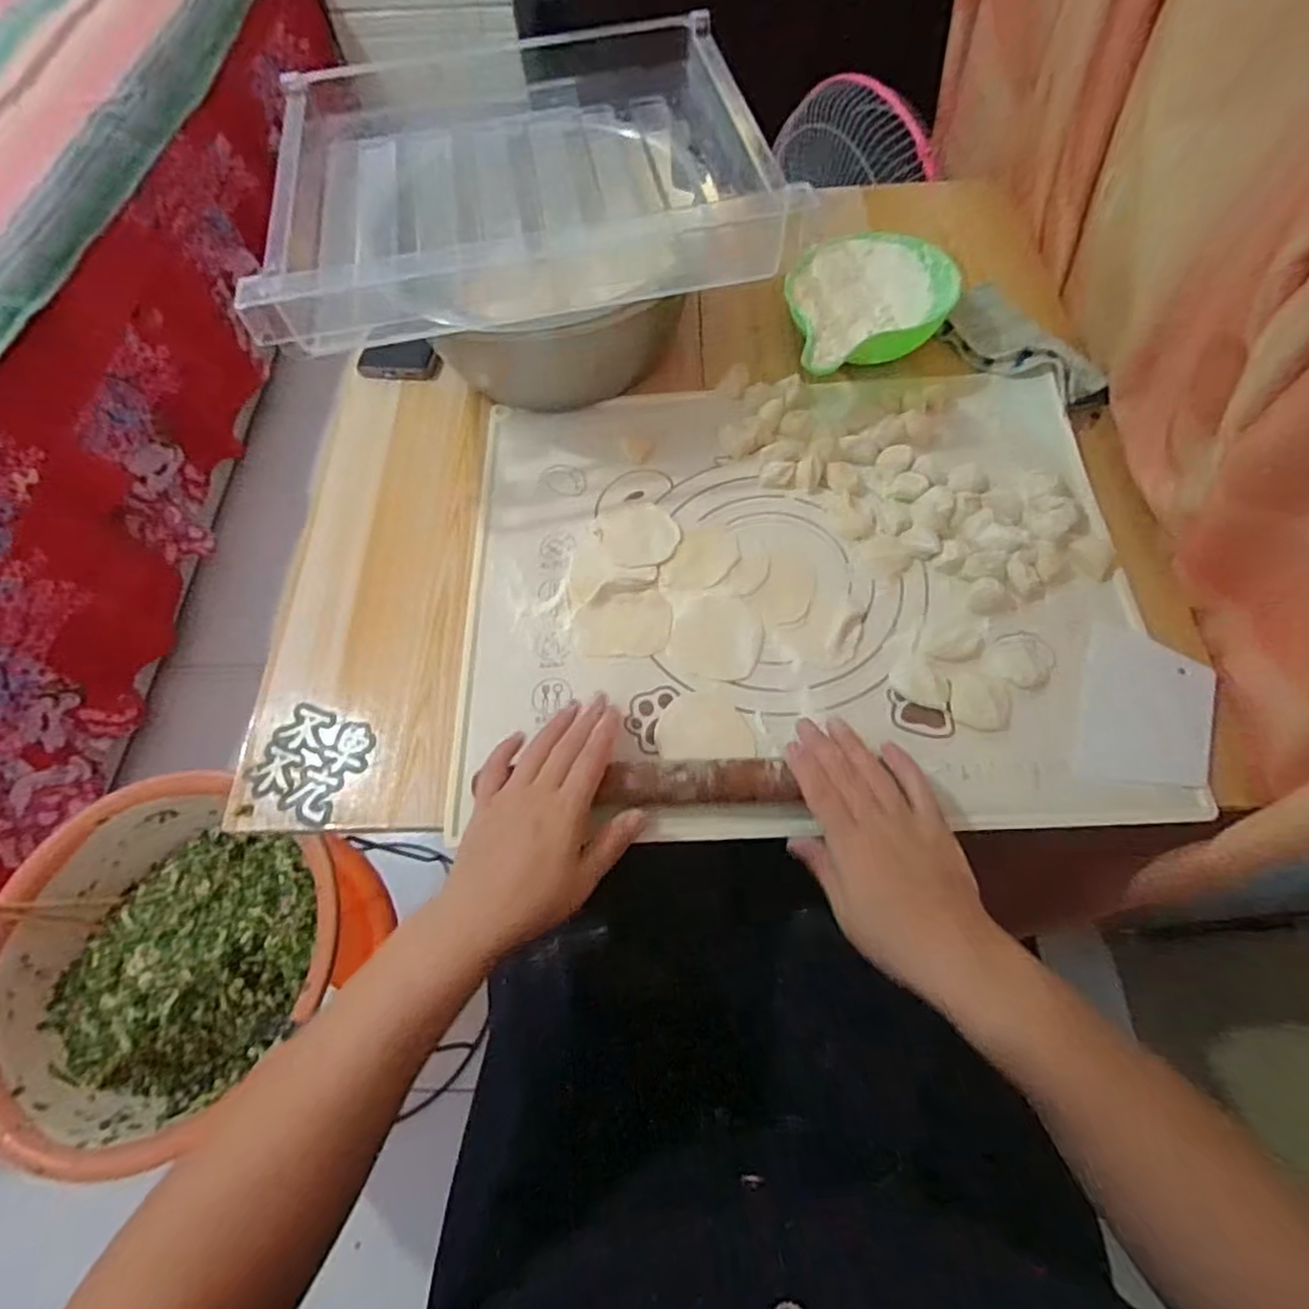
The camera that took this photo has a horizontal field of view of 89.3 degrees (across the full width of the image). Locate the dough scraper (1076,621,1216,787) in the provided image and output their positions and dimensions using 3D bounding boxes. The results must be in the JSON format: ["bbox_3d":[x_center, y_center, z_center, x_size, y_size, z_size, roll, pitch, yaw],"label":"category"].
[{"bbox_3d":[0.341,0.038,0.459,0.079,0.006,0.115,16,68,14],"label":"dough scraper"}]

